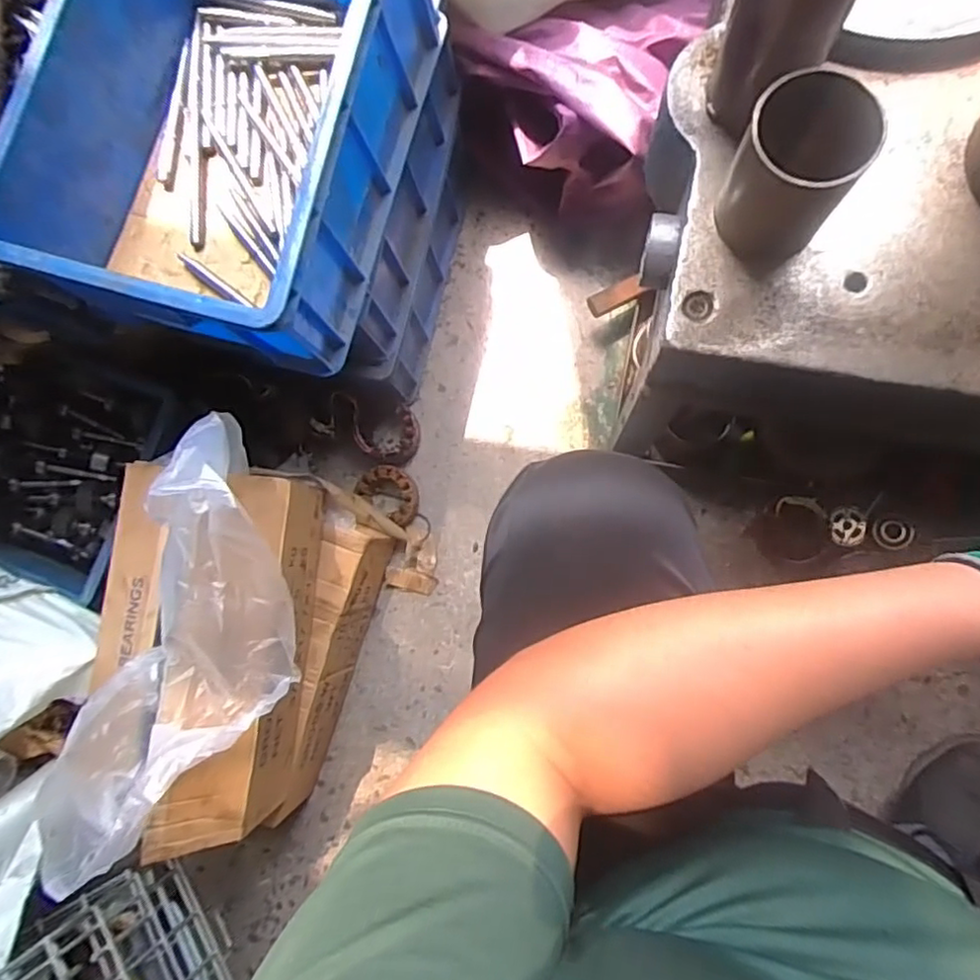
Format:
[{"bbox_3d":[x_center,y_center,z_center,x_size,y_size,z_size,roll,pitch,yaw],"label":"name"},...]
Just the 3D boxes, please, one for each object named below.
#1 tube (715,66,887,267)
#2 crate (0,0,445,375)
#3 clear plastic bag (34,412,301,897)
[{"bbox_3d":[0.185,-0.196,0.378,0.070,0.087,0.073,-1,83,6],"label":"tube"},{"bbox_3d":[-0.242,-0.337,0.569,0.286,0.149,0.388,15,85,8],"label":"crate"},{"bbox_3d":[-0.263,0.135,0.561,0.128,0.133,0.395,14,84,8],"label":"clear plastic bag"}]

